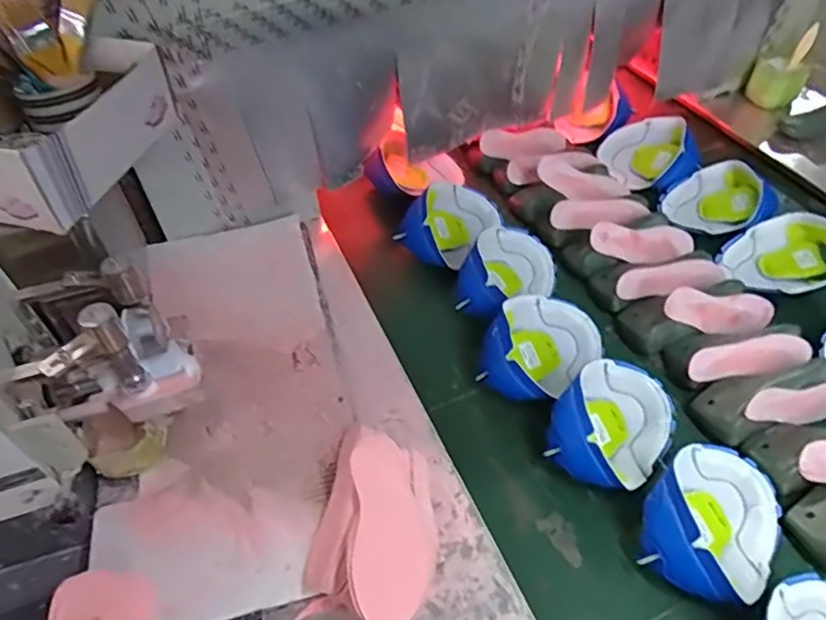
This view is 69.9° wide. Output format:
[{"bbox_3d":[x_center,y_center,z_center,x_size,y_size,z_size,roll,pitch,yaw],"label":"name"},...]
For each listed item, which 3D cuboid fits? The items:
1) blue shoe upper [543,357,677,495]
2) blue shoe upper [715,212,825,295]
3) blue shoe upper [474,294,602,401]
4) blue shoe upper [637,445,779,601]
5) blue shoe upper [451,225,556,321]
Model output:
[{"bbox_3d":[0.232,0.128,0.678,0.120,0.080,0.168,35,61,27],"label":"blue shoe upper"},{"bbox_3d":[0.525,-0.077,0.840,0.147,0.066,0.147,-13,60,22],"label":"blue shoe upper"},{"bbox_3d":[0.163,0.046,0.756,0.121,0.073,0.168,35,62,27],"label":"blue shoe upper"},{"bbox_3d":[0.312,0.209,0.602,0.125,0.068,0.170,31,59,25],"label":"blue shoe upper"},{"bbox_3d":[0.132,-0.052,0.835,0.177,0.084,0.111,-38,58,-25],"label":"blue shoe upper"}]

